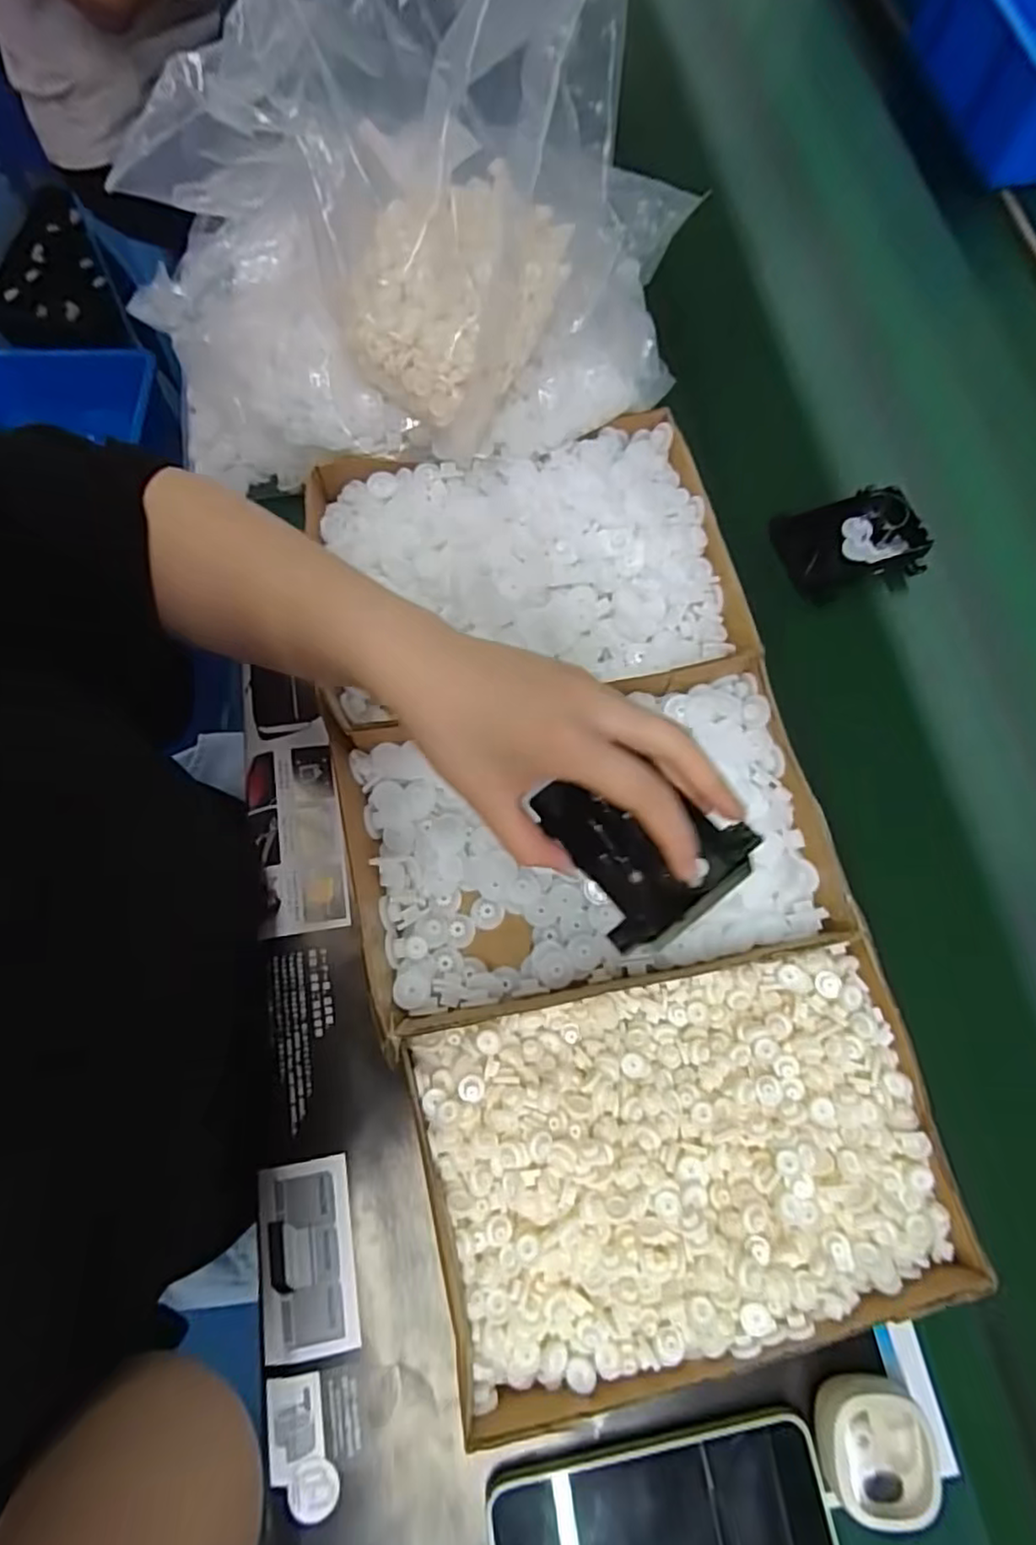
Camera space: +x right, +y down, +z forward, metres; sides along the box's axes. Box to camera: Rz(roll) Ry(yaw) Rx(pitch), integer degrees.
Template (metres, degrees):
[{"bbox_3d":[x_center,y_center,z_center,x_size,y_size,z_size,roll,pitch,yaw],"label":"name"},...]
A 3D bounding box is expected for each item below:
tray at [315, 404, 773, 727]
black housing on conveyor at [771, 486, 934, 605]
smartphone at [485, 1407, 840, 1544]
[{"bbox_3d":[0.003,-0.138,0.463,0.277,0.047,0.200,-10,71,-5],"label":"tray"},{"bbox_3d":[0.256,-0.175,0.516,0.090,0.039,0.072,-12,72,-6],"label":"black housing on conveyor"},{"bbox_3d":[0.070,0.371,0.320,0.162,0.017,0.080,-11,71,-6],"label":"smartphone"}]

